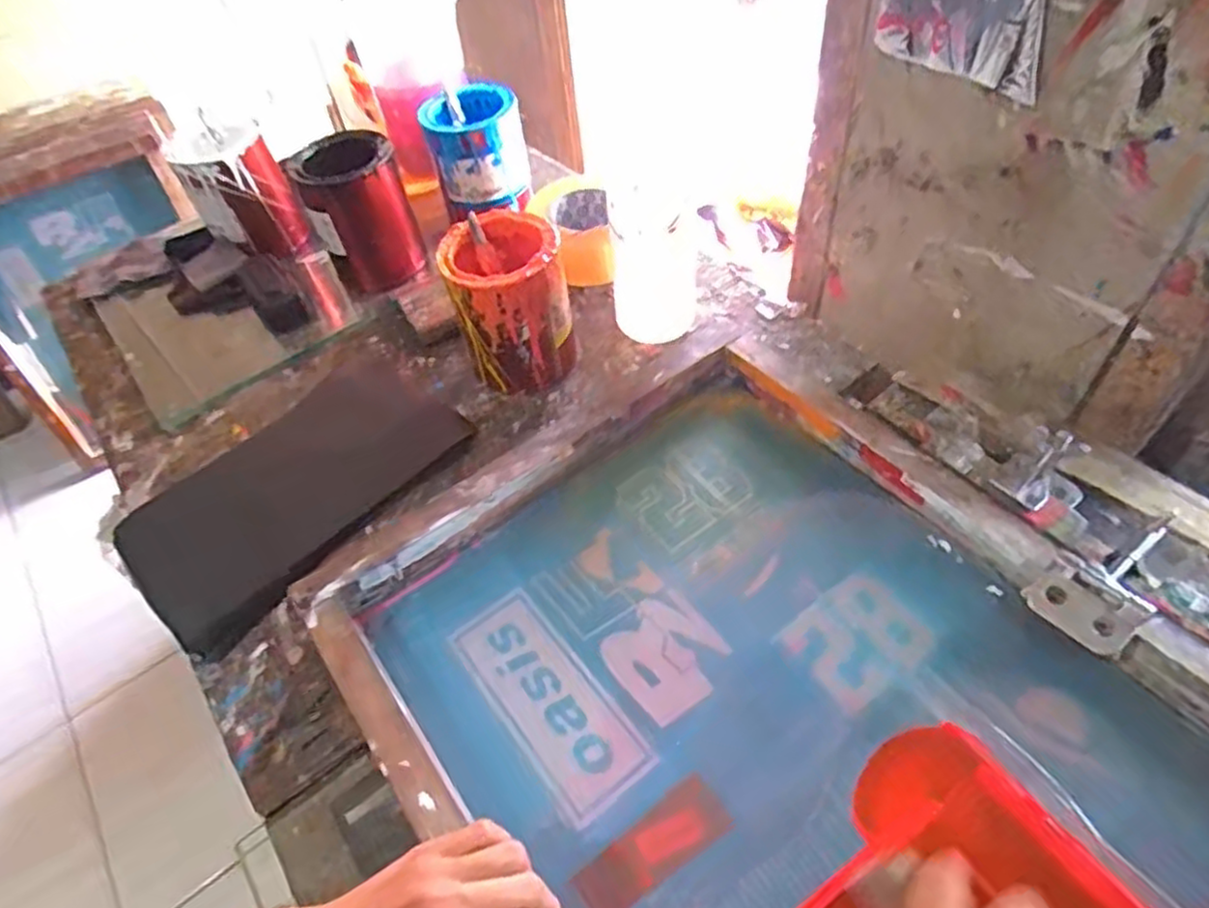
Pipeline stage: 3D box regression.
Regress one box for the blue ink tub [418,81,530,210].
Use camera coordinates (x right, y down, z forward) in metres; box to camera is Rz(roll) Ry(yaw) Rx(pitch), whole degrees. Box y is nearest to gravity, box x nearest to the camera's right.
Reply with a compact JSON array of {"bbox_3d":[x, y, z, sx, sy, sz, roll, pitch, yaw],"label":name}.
[{"bbox_3d":[-0.149,-0.361,0.838,0.110,0.103,0.109,-10,51,-3],"label":"blue ink tub"}]

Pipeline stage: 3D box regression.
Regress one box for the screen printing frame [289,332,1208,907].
[{"bbox_3d":[0.115,0.163,0.469,0.440,0.052,0.540,-33,55,-19],"label":"screen printing frame"}]

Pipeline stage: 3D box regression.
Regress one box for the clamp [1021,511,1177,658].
[{"bbox_3d":[0.347,0.084,0.480,0.105,0.031,0.060,-30,54,-17],"label":"clamp"}]

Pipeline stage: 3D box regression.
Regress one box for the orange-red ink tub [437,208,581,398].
[{"bbox_3d":[-0.088,-0.145,0.689,0.104,0.143,0.113,-3,51,4],"label":"orange-red ink tub"}]

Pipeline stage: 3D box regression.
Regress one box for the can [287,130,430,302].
[{"bbox_3d":[-0.273,-0.269,0.804,0.108,0.147,0.100,-18,52,-9],"label":"can"}]

